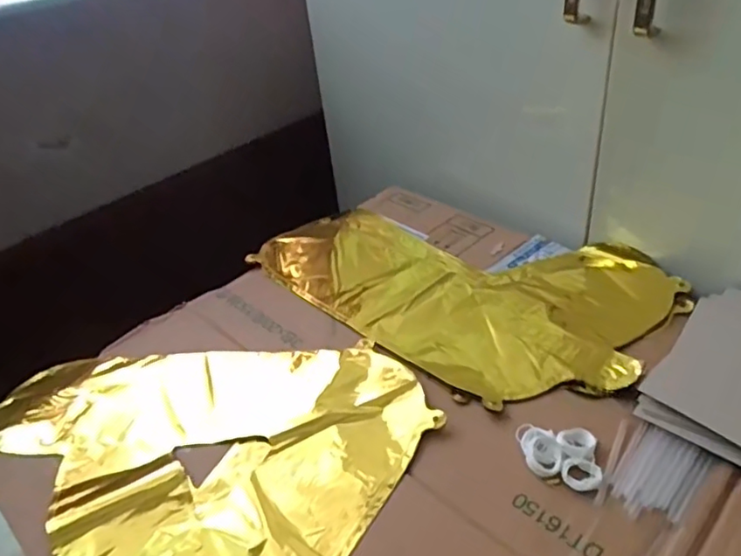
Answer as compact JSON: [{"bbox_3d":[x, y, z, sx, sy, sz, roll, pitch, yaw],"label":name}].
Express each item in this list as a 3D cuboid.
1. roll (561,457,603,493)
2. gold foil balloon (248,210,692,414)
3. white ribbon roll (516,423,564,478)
[{"bbox_3d":[0.147,0.137,0.425,0.025,0.008,0.022,20,45,31],"label":"roll"},{"bbox_3d":[0.086,-0.004,0.631,0.393,0.019,0.257,26,49,36],"label":"gold foil balloon"},{"bbox_3d":[0.124,0.125,0.445,0.027,0.007,0.043,-8,38,-1],"label":"white ribbon roll"}]

